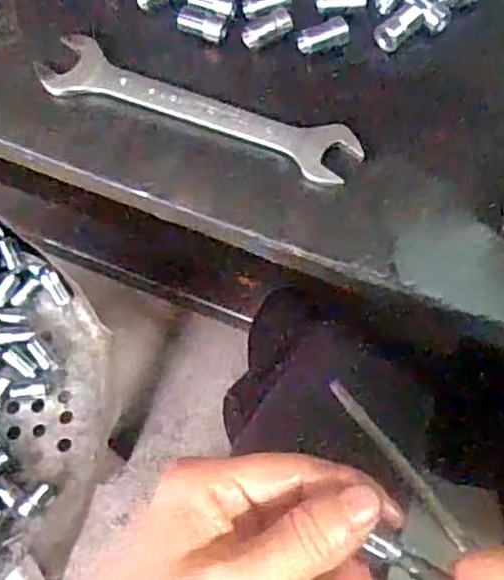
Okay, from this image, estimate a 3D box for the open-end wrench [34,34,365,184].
[{"bbox_3d":[-0.031,-0.098,0.382,0.179,0.005,0.034,21,76,6],"label":"open-end wrench"}]

